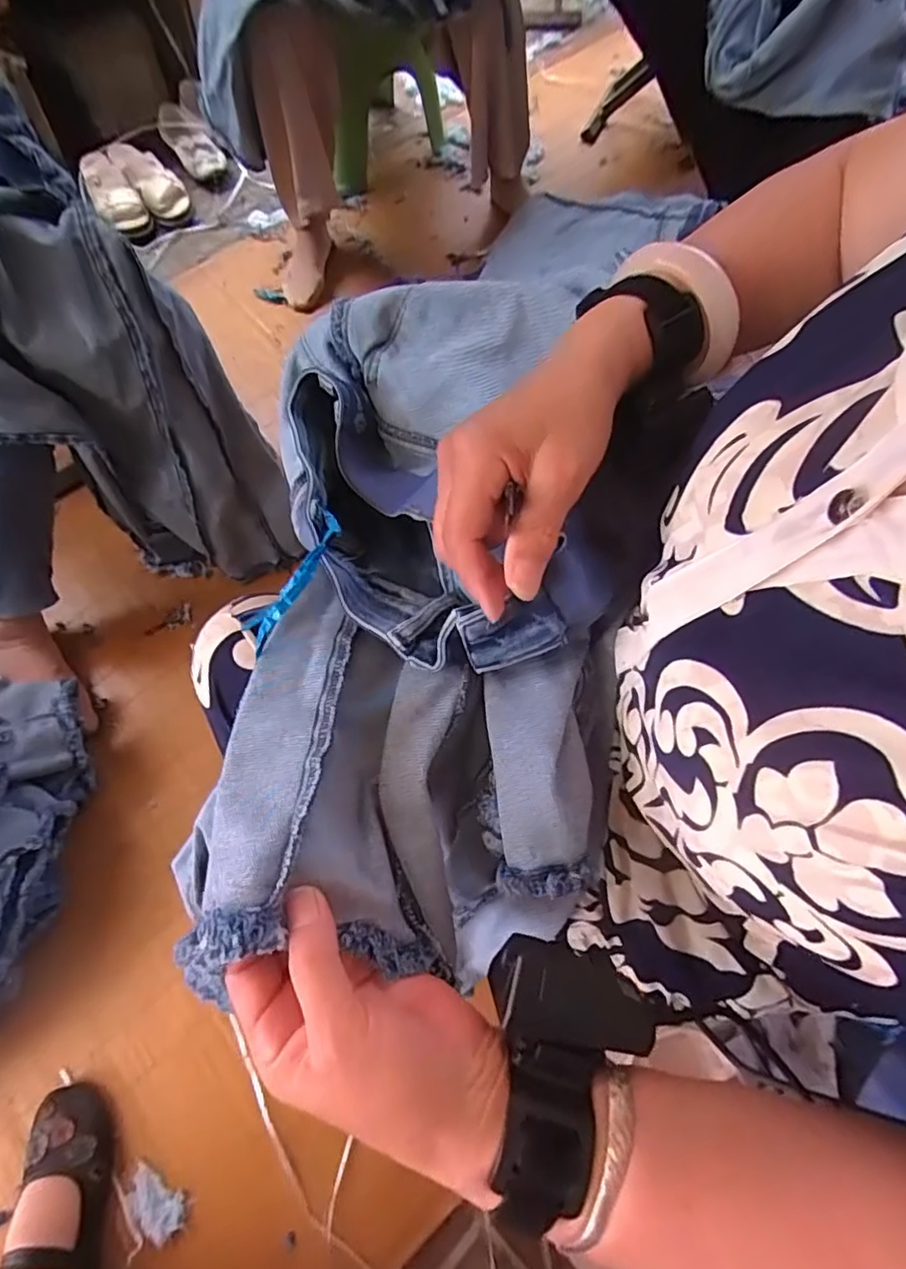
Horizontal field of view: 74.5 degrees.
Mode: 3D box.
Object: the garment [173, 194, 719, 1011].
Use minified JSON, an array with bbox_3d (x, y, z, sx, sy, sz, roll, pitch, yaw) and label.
[{"bbox_3d":[-0.005,-0.035,0.385,0.223,0.125,0.418,0,67,-1],"label":"garment"}]

